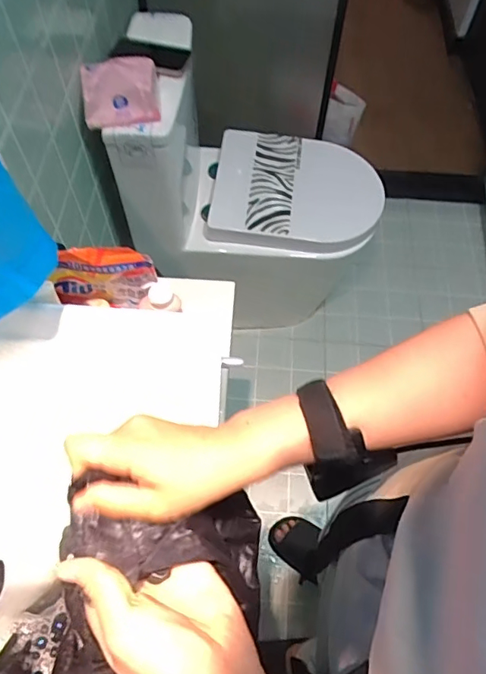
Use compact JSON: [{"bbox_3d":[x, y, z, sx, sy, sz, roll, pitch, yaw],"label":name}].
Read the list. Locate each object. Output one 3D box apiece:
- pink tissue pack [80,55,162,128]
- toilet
[{"bbox_3d":[-0.222,-0.448,0.901,0.134,0.092,0.097,-3,61,-2],"label":"pink tissue pack"},{"bbox_3d":[0.052,-0.348,1.331,0.630,0.738,0.384,3,61,1],"label":"toilet"}]

